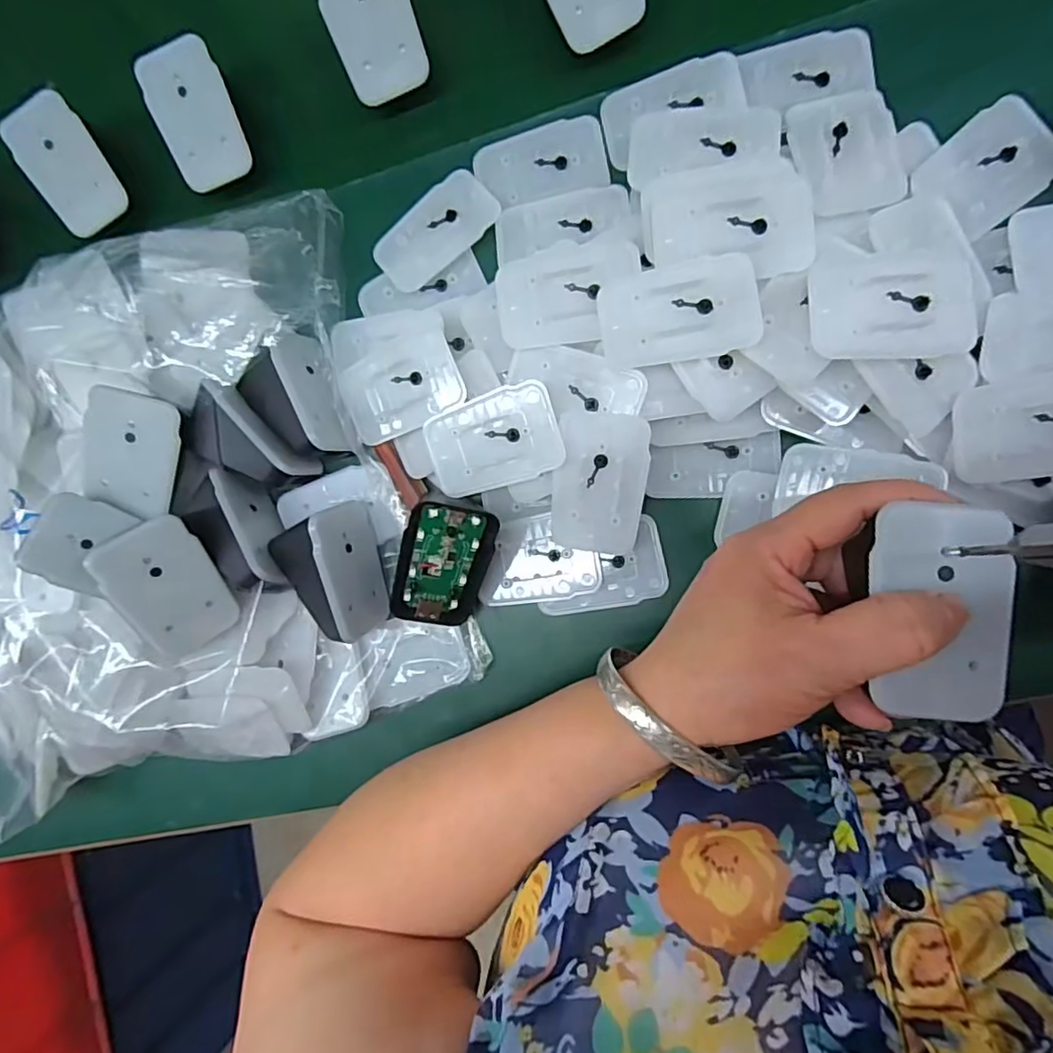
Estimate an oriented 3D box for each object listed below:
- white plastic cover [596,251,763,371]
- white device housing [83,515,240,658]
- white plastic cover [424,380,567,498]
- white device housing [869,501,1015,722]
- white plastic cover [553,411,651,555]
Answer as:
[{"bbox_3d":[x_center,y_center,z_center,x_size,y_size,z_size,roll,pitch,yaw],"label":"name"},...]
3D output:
[{"bbox_3d":[0.070,-0.099,0.277,0.069,0.008,0.044,-9,89,12],"label":"white plastic cover"},{"bbox_3d":[-0.176,0.031,0.295,0.010,0.044,0.067,10,129,45],"label":"white device housing"},{"bbox_3d":[-0.017,-0.043,0.302,0.067,0.004,0.045,-14,97,19],"label":"white plastic cover"},{"bbox_3d":[0.136,0.028,0.198,0.043,0.007,0.069,4,90,7],"label":"white device housing"},{"bbox_3d":[0.036,-0.021,0.298,0.044,0.005,0.069,8,109,11],"label":"white plastic cover"}]

